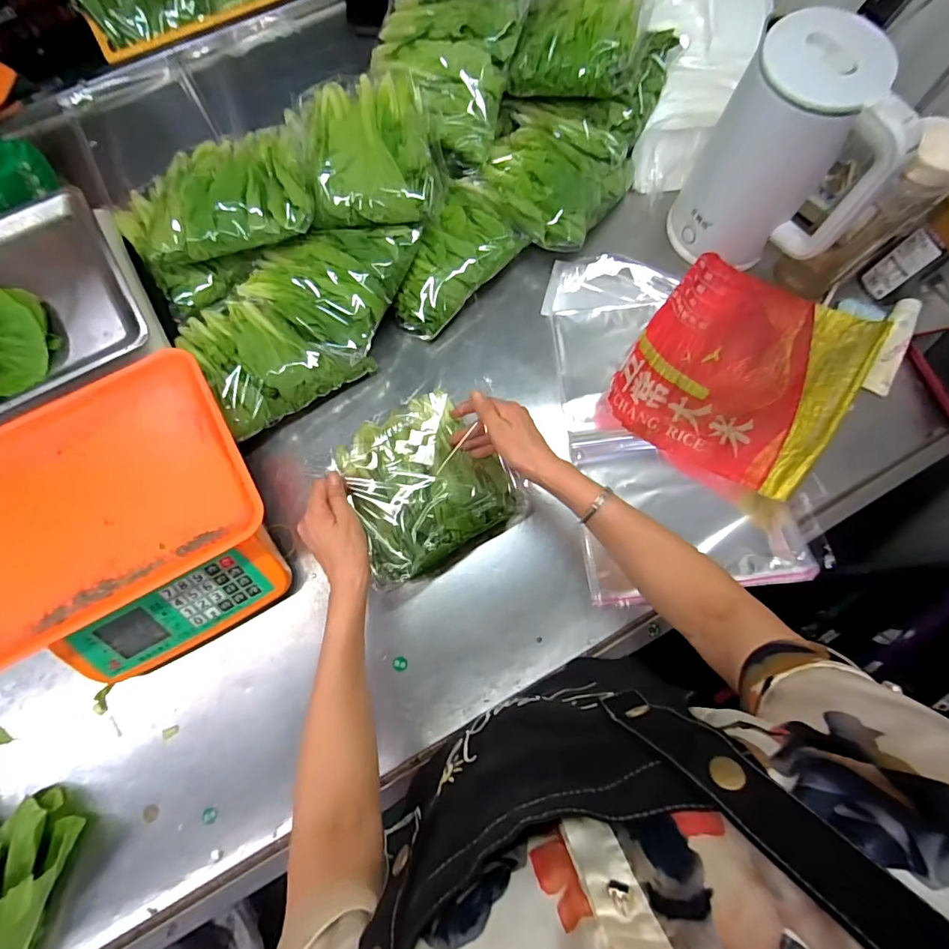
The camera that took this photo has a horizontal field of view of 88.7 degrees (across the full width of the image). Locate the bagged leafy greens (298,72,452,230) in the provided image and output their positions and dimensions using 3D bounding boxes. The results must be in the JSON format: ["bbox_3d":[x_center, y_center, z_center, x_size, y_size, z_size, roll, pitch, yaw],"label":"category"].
[{"bbox_3d":[-0.135,-0.410,0.604,0.178,0.057,0.206,-11,77,-3],"label":"bagged leafy greens"}]

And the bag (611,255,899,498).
[{"bbox_3d":[0.337,-0.135,0.623,0.244,0.054,0.292,35,79,7],"label":"bag"}]

